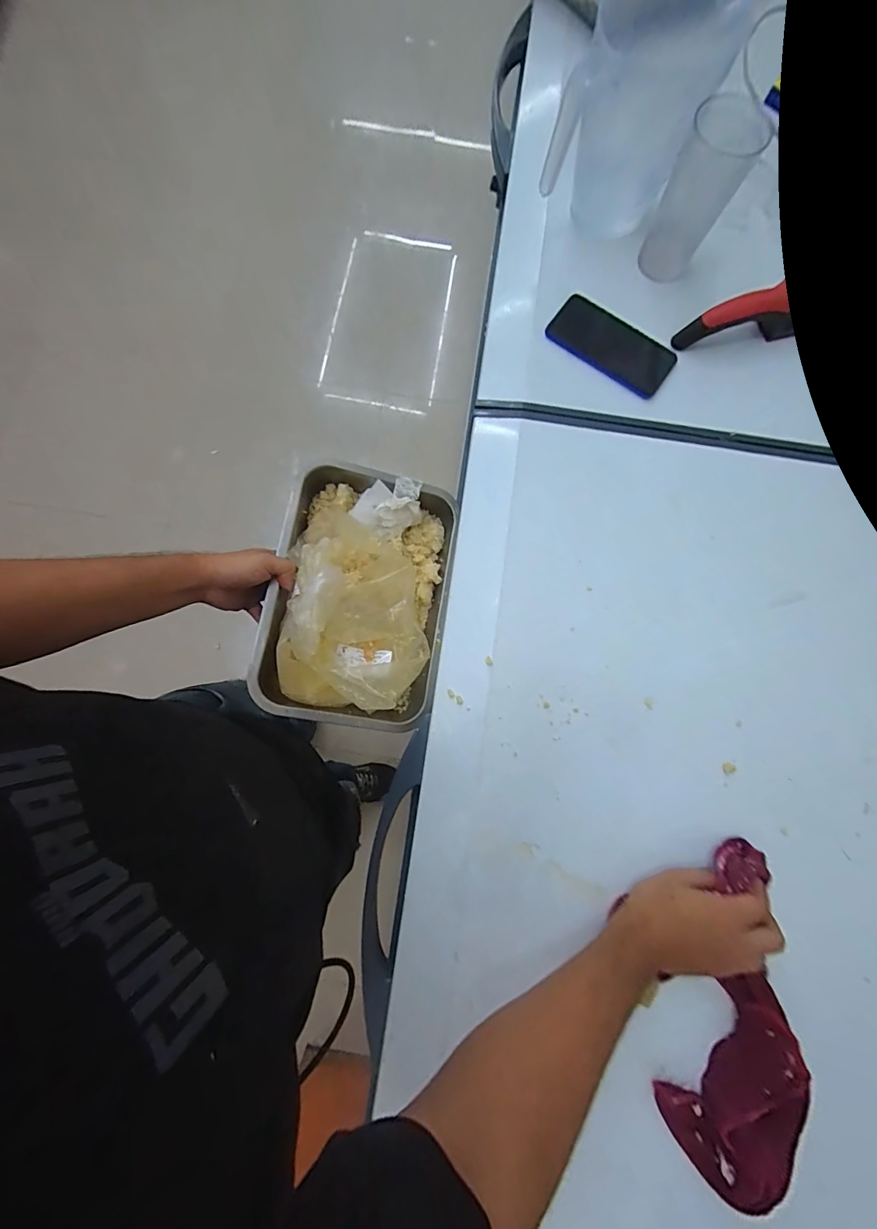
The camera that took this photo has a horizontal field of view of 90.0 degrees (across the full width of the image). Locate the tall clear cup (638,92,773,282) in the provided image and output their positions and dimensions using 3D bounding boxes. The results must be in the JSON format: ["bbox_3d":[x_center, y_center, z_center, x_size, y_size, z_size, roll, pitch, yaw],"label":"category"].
[{"bbox_3d":[0.314,-0.509,0.533,0.074,0.158,0.068,0,79,0],"label":"tall clear cup"}]

